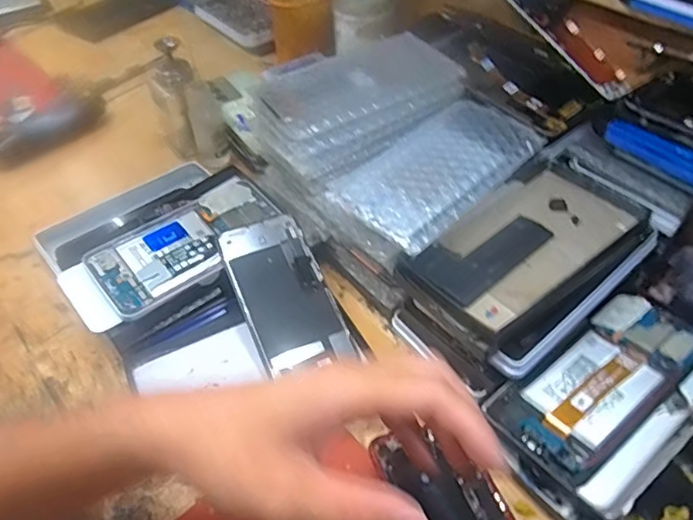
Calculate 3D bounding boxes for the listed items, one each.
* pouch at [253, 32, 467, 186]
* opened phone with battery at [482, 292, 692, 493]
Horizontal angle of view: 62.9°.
[{"bbox_3d":[0.010,-0.143,0.492,0.174,0.028,0.103,-26,50,-21],"label":"pouch"},{"bbox_3d":[0.180,0.082,0.395,0.159,0.012,0.073,-30,51,-24],"label":"opened phone with battery"}]

